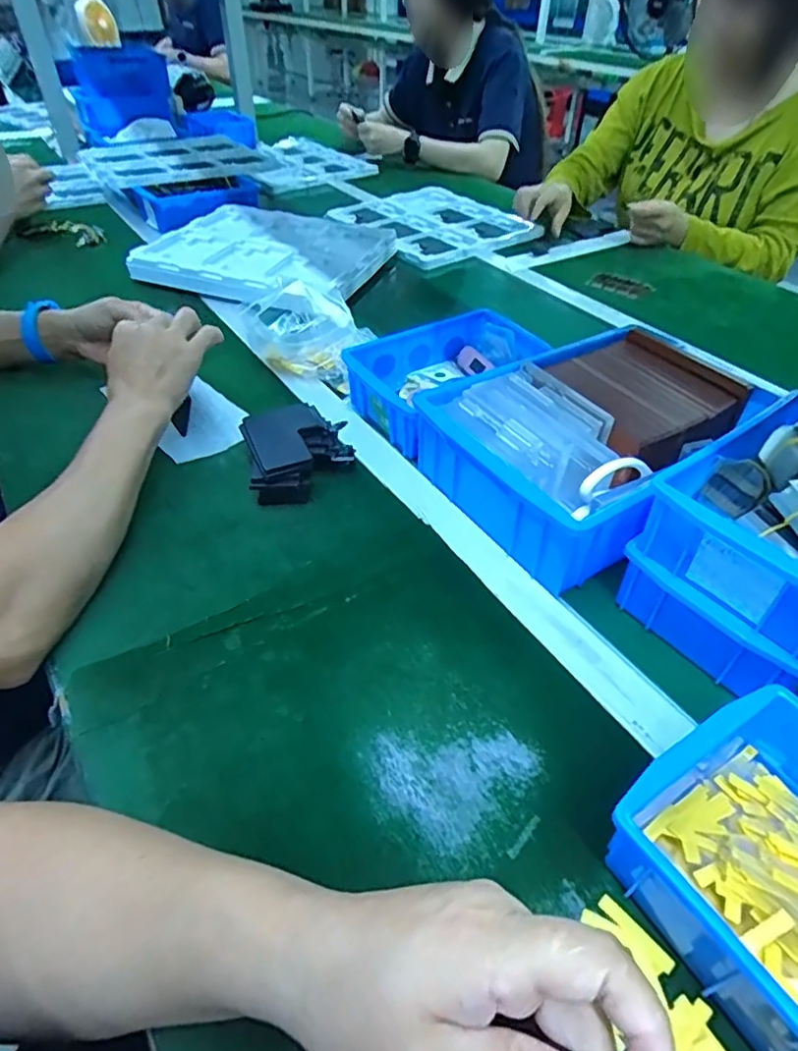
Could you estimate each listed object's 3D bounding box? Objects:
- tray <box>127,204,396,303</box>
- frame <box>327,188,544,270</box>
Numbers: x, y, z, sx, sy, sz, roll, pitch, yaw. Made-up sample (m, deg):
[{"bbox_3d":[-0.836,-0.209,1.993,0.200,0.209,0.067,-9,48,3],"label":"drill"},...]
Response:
[{"bbox_3d":[-0.193,-0.435,0.919,0.324,0.034,0.331,15,46,13],"label":"tray"},{"bbox_3d":[0.060,-0.572,1.101,0.289,0.032,0.343,-24,51,-27],"label":"frame"}]

